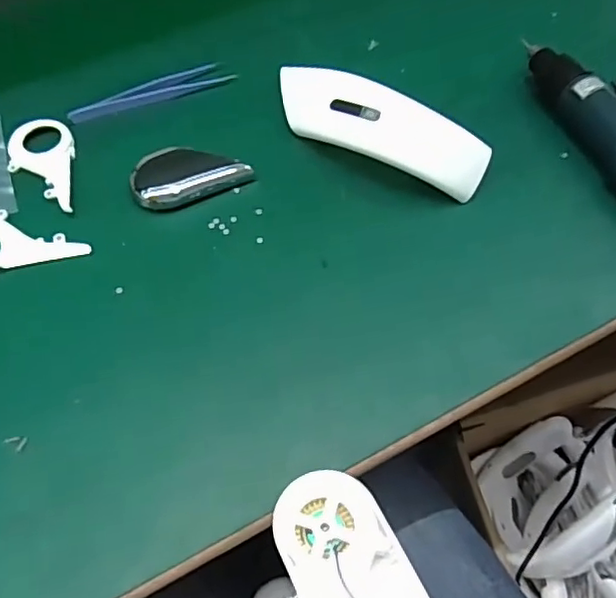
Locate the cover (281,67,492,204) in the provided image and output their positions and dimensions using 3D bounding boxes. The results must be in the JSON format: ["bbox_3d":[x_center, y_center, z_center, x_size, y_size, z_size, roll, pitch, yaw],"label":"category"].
[{"bbox_3d":[0.040,-0.121,0.408,0.170,0.044,0.048,29,66,16],"label":"cover"}]

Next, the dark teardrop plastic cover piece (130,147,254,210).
[{"bbox_3d":[-0.083,-0.088,0.411,0.076,0.010,0.041,-23,64,-11],"label":"dark teardrop plastic cover piece"}]

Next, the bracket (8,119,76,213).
[{"bbox_3d":[-0.190,-0.095,0.422,0.046,0.005,0.089,-9,62,-4],"label":"bracket"}]

